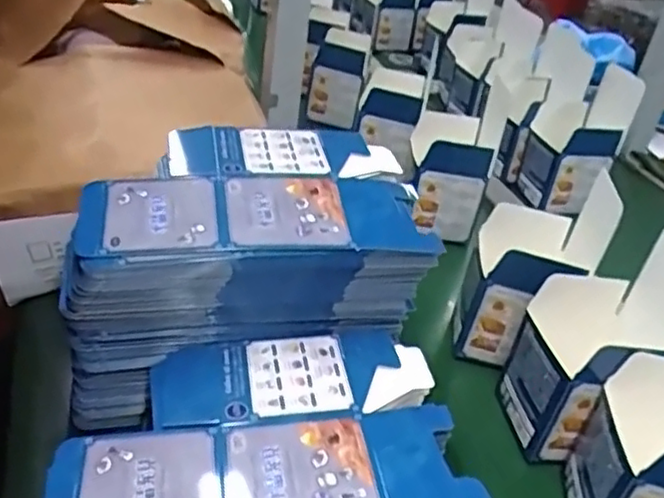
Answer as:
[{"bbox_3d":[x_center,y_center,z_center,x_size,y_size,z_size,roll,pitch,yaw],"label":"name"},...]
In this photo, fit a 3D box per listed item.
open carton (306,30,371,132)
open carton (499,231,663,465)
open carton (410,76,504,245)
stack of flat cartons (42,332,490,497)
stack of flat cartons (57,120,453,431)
[{"bbox_3d":[0.010,-0.254,1.004,0.084,0.126,0.062,8,33,4],"label":"open carton"},{"bbox_3d":[0.212,0.079,0.523,0.115,0.152,0.092,0,33,-8],"label":"open carton"},{"bbox_3d":[0.138,-0.102,0.777,0.090,0.146,0.104,8,33,4],"label":"open carton"},{"bbox_3d":[-0.051,0.143,0.429,0.253,0.070,0.177,-8,35,-20],"label":"stack of flat cartons"},{"bbox_3d":[-0.073,0.003,0.532,0.260,0.145,0.161,-5,34,-16],"label":"stack of flat cartons"}]

